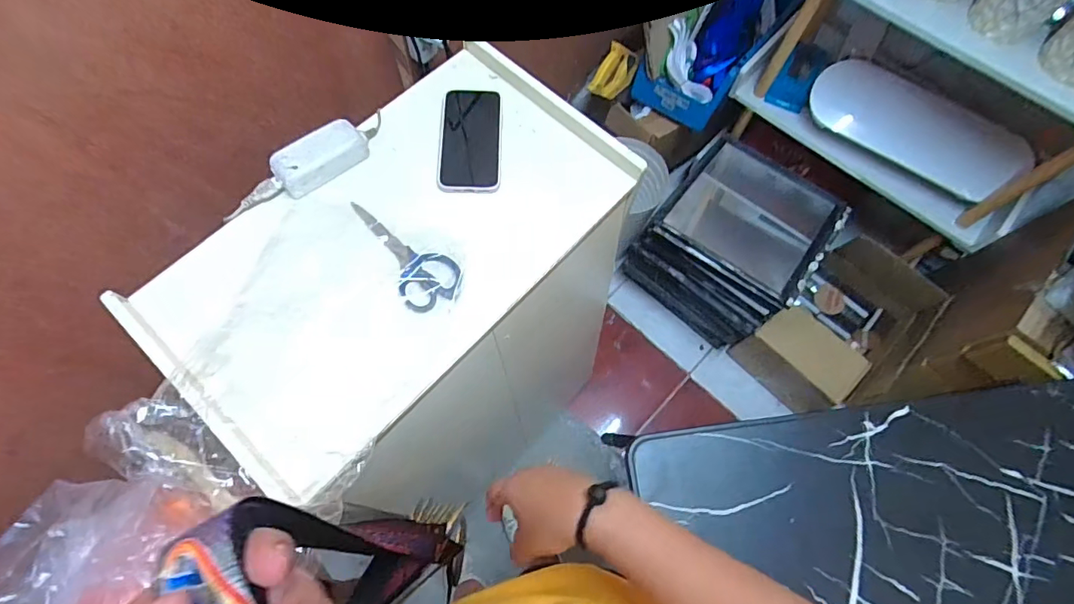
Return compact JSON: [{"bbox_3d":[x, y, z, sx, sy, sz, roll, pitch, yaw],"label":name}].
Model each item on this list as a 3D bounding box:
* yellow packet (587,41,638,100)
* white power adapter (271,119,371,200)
[{"bbox_3d":[0.183,-0.535,1.204,0.017,0.118,0.125,33,105,33],"label":"yellow packet"},{"bbox_3d":[-0.245,-0.165,0.585,0.106,0.034,0.046,-33,73,-13],"label":"white power adapter"}]

